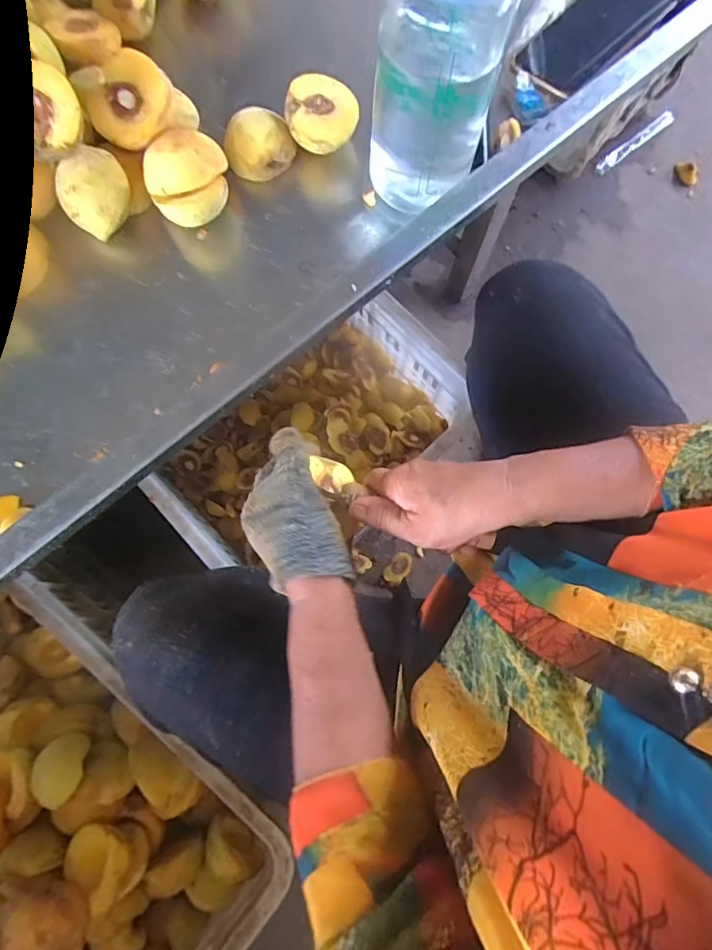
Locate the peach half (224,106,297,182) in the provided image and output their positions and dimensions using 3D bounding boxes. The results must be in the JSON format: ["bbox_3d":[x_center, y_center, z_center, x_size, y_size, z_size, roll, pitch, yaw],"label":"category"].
[{"bbox_3d":[-0.092,-0.307,0.465,0.060,0.038,0.047,-27,80,-6],"label":"peach half"}]

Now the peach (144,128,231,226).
[{"bbox_3d":[-0.147,-0.255,0.443,0.071,0.059,0.069,-13,78,-3],"label":"peach"}]

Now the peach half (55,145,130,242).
[{"bbox_3d":[-0.224,-0.242,0.440,0.046,0.057,0.058,44,81,8],"label":"peach half"}]

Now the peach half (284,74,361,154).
[{"bbox_3d":[-0.031,-0.325,0.464,0.064,0.044,0.063,0,78,-1],"label":"peach half"}]

